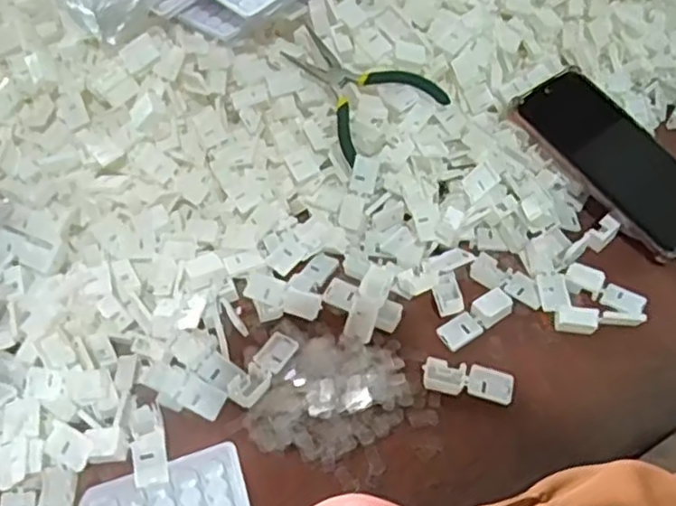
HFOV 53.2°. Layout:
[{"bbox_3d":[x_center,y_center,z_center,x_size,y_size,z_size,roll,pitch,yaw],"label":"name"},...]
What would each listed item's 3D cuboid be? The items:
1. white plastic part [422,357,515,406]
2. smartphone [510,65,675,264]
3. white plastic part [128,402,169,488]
[{"bbox_3d":[0.083,0.081,0.429,0.056,0.009,0.021,9,52,11],"label":"white plastic part"},{"bbox_3d":[0.215,-0.074,0.512,0.087,0.016,0.164,-30,69,-23],"label":"smartphone"},{"bbox_3d":[-0.115,0.114,0.409,0.019,0.013,0.053,-15,51,-8],"label":"white plastic part"}]

